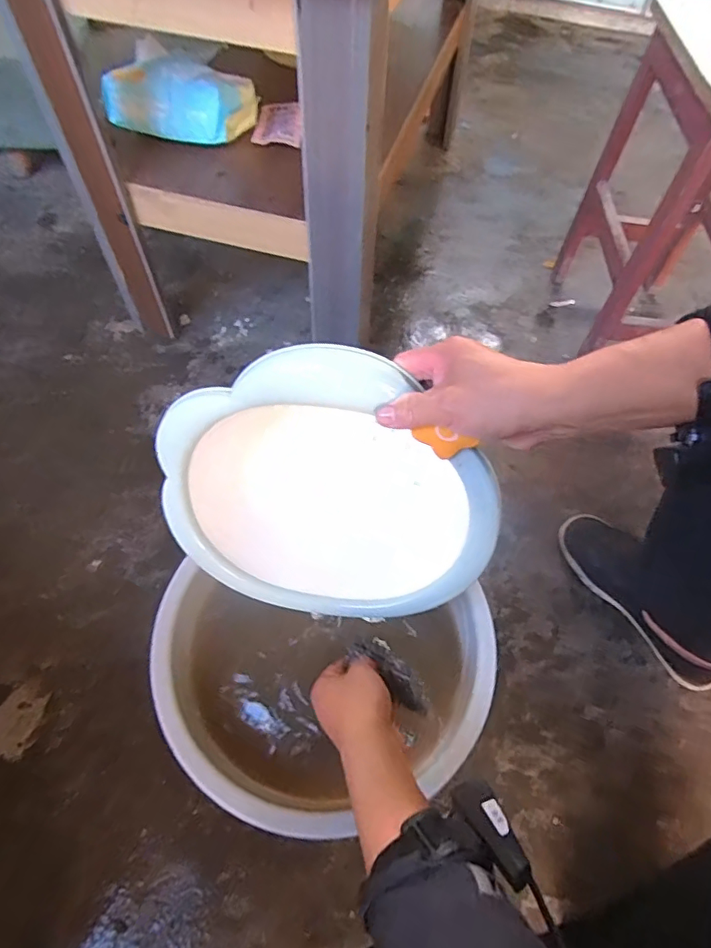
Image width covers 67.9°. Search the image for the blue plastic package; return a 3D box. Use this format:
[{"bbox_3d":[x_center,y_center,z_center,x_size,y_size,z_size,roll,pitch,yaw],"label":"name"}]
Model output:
[{"bbox_3d":[-0.266,-0.559,0.785,0.218,0.093,0.090,10,59,4],"label":"blue plastic package"}]

